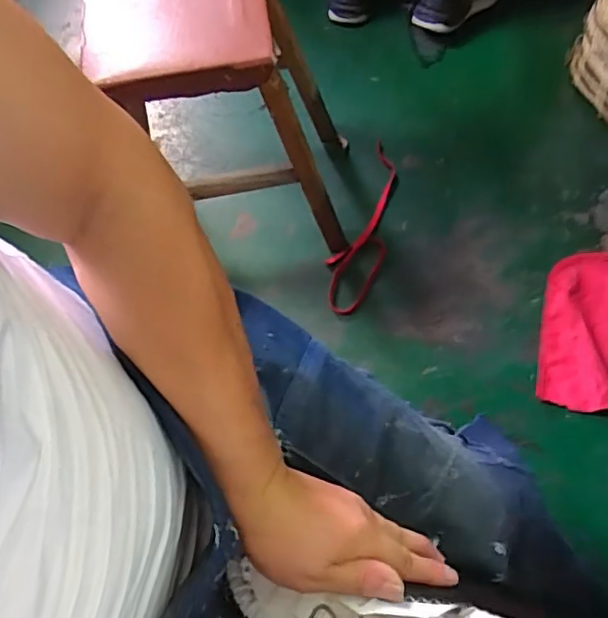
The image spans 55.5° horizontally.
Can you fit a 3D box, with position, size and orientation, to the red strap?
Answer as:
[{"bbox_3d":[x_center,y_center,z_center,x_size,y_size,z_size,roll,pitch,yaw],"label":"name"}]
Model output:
[{"bbox_3d":[0.123,-0.165,1.107,0.110,0.037,0.374,22,70,12],"label":"red strap"}]

